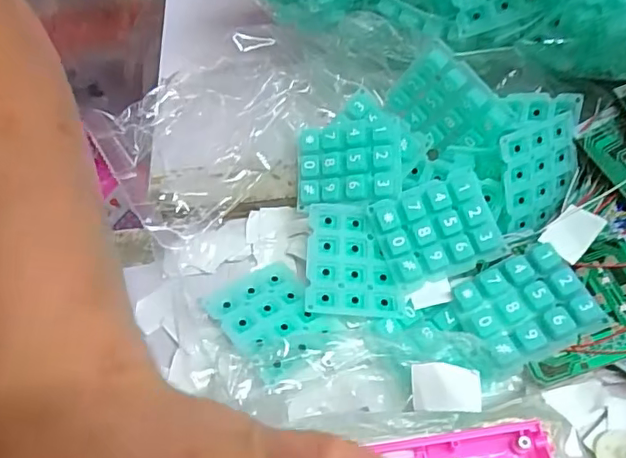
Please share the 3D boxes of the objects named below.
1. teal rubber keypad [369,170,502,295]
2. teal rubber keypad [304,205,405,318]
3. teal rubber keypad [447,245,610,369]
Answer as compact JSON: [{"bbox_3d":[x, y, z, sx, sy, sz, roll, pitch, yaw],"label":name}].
[{"bbox_3d":[0.064,0.000,0.288,0.057,0.011,0.048,-18,75,3],"label":"teal rubber keypad"},{"bbox_3d":[0.021,0.016,0.291,0.047,0.013,0.057,-1,57,4],"label":"teal rubber keypad"},{"bbox_3d":[0.099,0.036,0.265,0.055,0.010,0.047,-30,63,2],"label":"teal rubber keypad"}]

